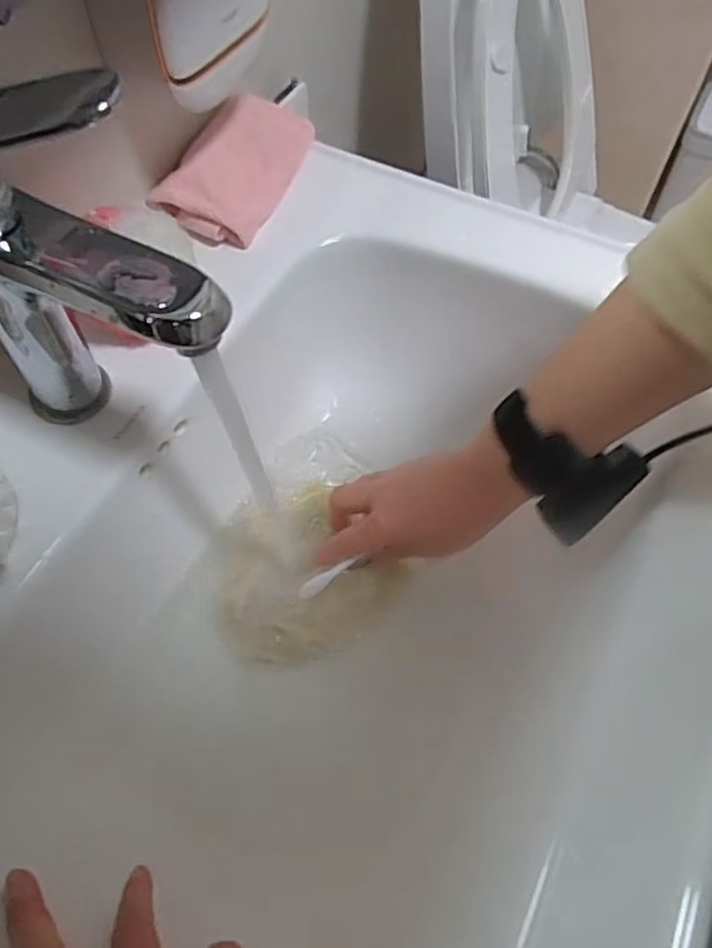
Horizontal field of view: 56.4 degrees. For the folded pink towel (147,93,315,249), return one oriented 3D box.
[{"bbox_3d":[-0.086,-0.239,0.511,0.072,0.045,0.141,23,61,12],"label":"folded pink towel"}]

